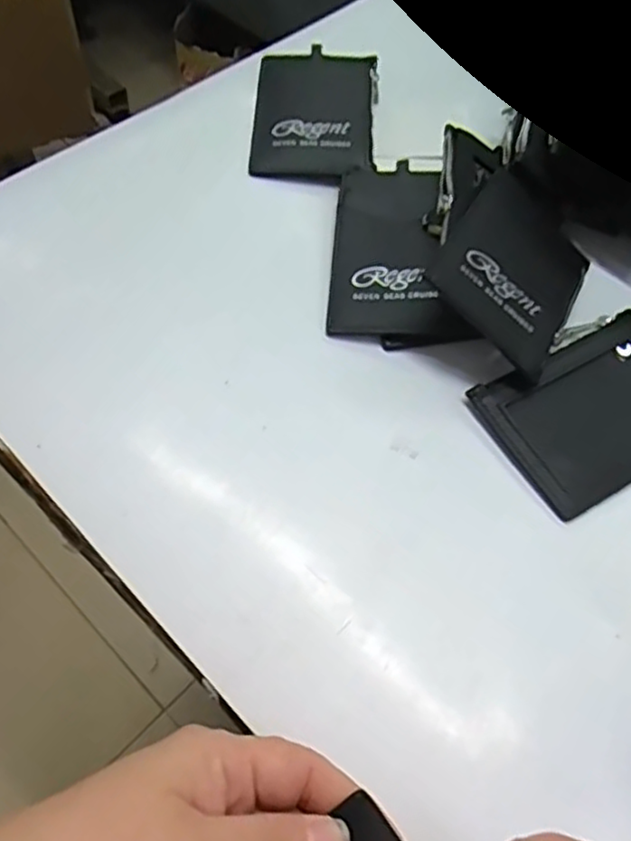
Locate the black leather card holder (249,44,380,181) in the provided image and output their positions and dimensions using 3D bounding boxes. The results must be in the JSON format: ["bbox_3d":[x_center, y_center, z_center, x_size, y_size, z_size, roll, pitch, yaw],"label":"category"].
[{"bbox_3d":[0.000,-0.193,0.415,0.073,0.012,0.116,6,59,-1],"label":"black leather card holder"}]

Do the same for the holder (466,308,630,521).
[{"bbox_3d":[0.139,-0.008,0.319,0.114,0.008,0.071,-25,65,-18],"label":"holder"}]

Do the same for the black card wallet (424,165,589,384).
[{"bbox_3d":[0.103,-0.080,0.340,0.073,0.008,0.115,39,53,-6],"label":"black card wallet"}]

